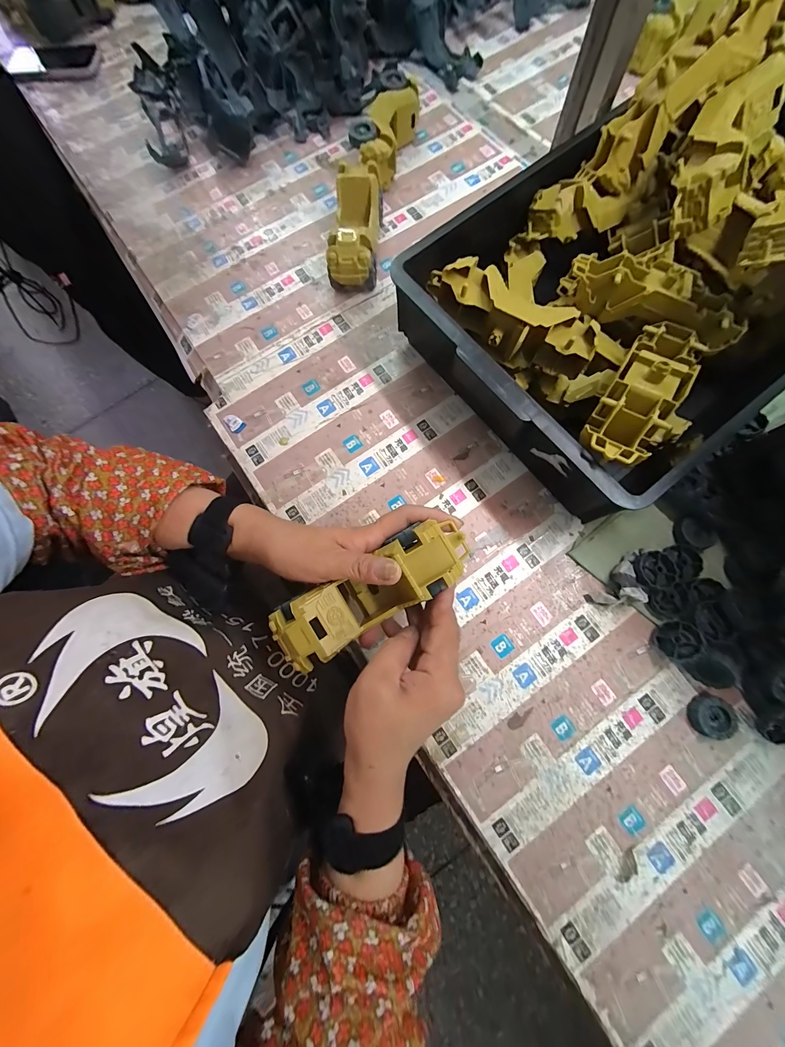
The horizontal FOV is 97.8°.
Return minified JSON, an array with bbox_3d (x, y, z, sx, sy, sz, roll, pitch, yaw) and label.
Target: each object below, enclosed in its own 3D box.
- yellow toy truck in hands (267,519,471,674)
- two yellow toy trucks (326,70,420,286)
[{"bbox_3d":[-0.015,0.055,0.281,0.170,0.050,0.054,-31,77,-3],"label":"yellow toy truck in hands"},{"bbox_3d":[-0.030,-0.483,0.484,0.073,0.064,0.349,11,77,5],"label":"two yellow toy trucks"}]

